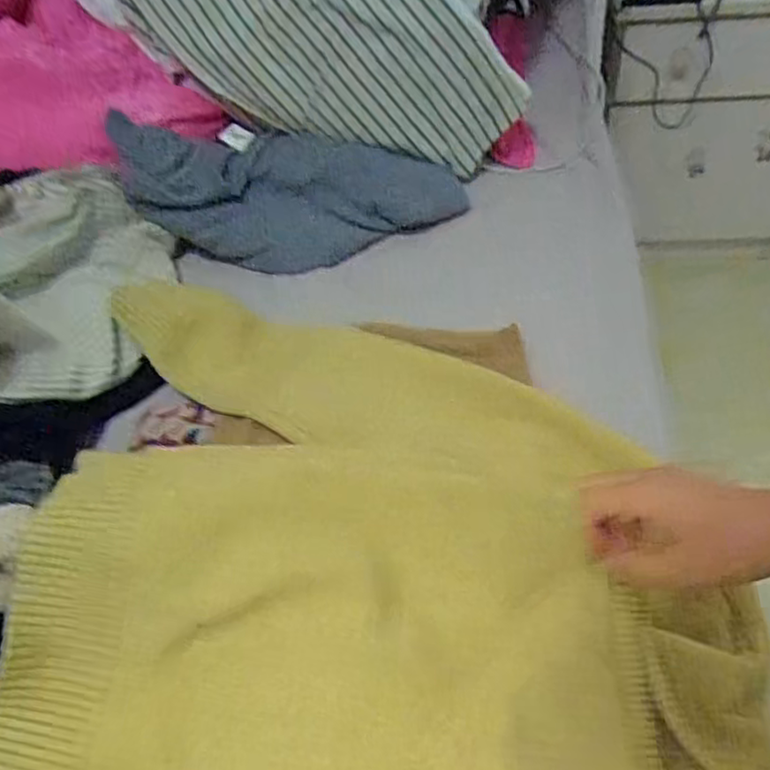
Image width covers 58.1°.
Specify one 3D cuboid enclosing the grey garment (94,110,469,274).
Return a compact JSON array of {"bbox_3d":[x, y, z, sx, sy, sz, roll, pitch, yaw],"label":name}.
[{"bbox_3d":[-0.101,-0.216,0.775,0.374,0.097,0.160,0,55,-11],"label":"grey garment"}]

